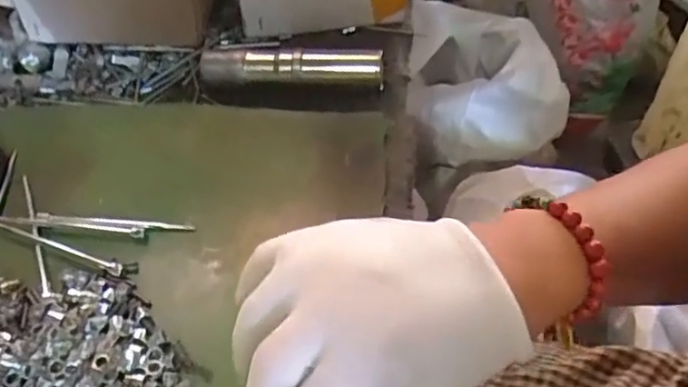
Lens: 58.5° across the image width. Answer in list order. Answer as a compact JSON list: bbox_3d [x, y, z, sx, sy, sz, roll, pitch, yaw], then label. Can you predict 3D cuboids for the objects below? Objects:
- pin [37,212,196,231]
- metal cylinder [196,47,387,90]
[{"bbox_3d":[-0.129,0.016,0.348,0.088,0.005,0.006,4,52,4],"label":"pin"},{"bbox_3d":[-0.035,-0.084,0.411,0.121,0.025,0.019,5,52,4],"label":"metal cylinder"}]

